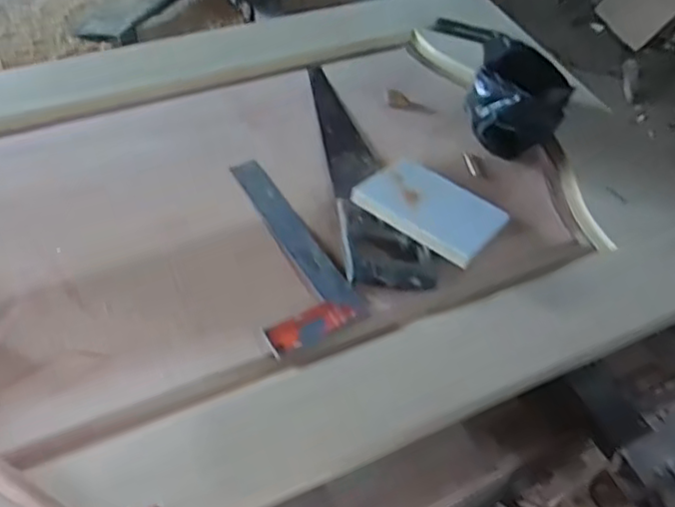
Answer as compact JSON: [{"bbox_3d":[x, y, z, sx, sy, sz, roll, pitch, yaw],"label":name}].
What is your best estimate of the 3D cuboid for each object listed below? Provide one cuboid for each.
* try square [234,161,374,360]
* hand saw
[{"bbox_3d":[-0.084,-0.008,0.816,0.121,0.013,0.292,-23,56,-20],"label":"try square"},{"bbox_3d":[0.025,-0.130,0.920,0.098,0.025,0.457,-8,52,-9],"label":"hand saw"}]

